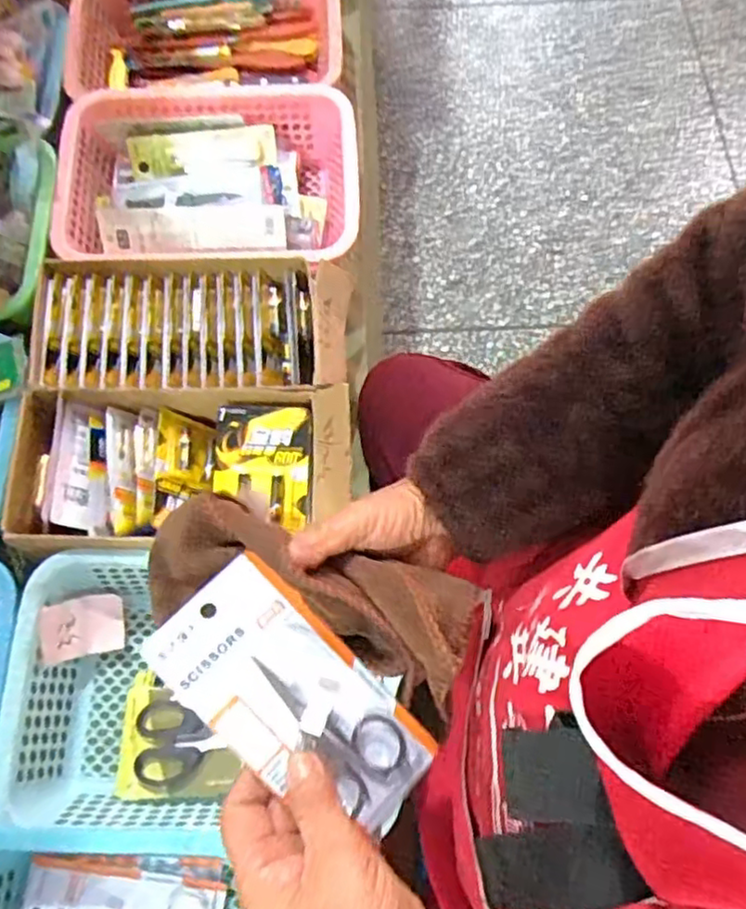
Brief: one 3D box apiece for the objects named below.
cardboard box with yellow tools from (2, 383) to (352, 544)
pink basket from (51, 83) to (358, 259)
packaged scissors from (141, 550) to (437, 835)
[{"bbox_3d":[-0.162,0.009,0.603,0.287,0.078,0.149,-5,68,0],"label":"cardboard box with yellow tools"},{"bbox_3d":[-0.172,-0.286,0.742,0.310,0.091,0.221,-1,68,2],"label":"pink basket"},{"bbox_3d":[-0.038,0.125,0.349,0.150,0.006,0.075,41,74,-5],"label":"packaged scissors"}]

